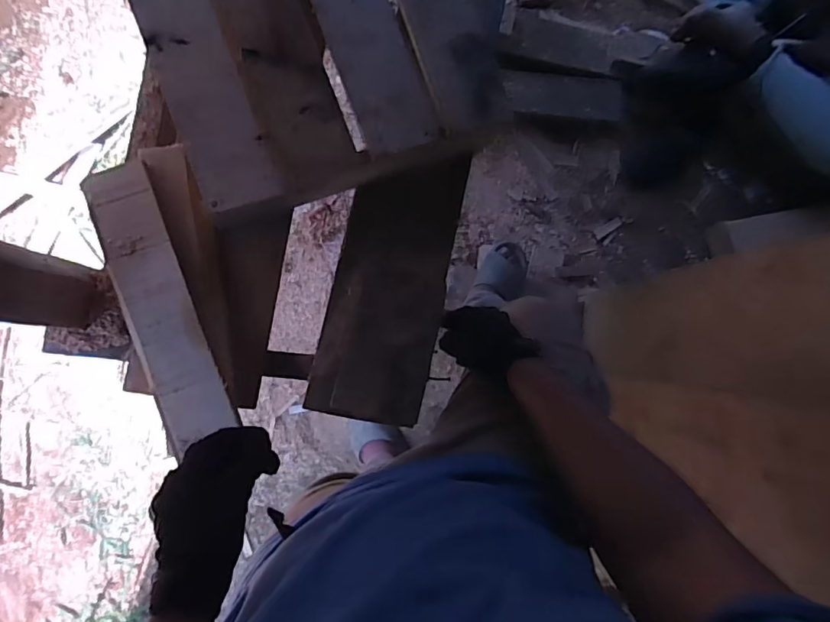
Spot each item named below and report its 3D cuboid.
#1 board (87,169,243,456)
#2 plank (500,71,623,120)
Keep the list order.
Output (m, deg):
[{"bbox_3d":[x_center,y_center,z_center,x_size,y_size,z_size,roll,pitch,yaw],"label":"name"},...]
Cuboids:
[{"bbox_3d":[-0.323,-0.012,0.632,0.089,0.027,0.352,-21,86,-7],"label":"board"},{"bbox_3d":[0.410,-0.627,1.443,0.311,0.051,0.102,7,86,-6],"label":"plank"}]

